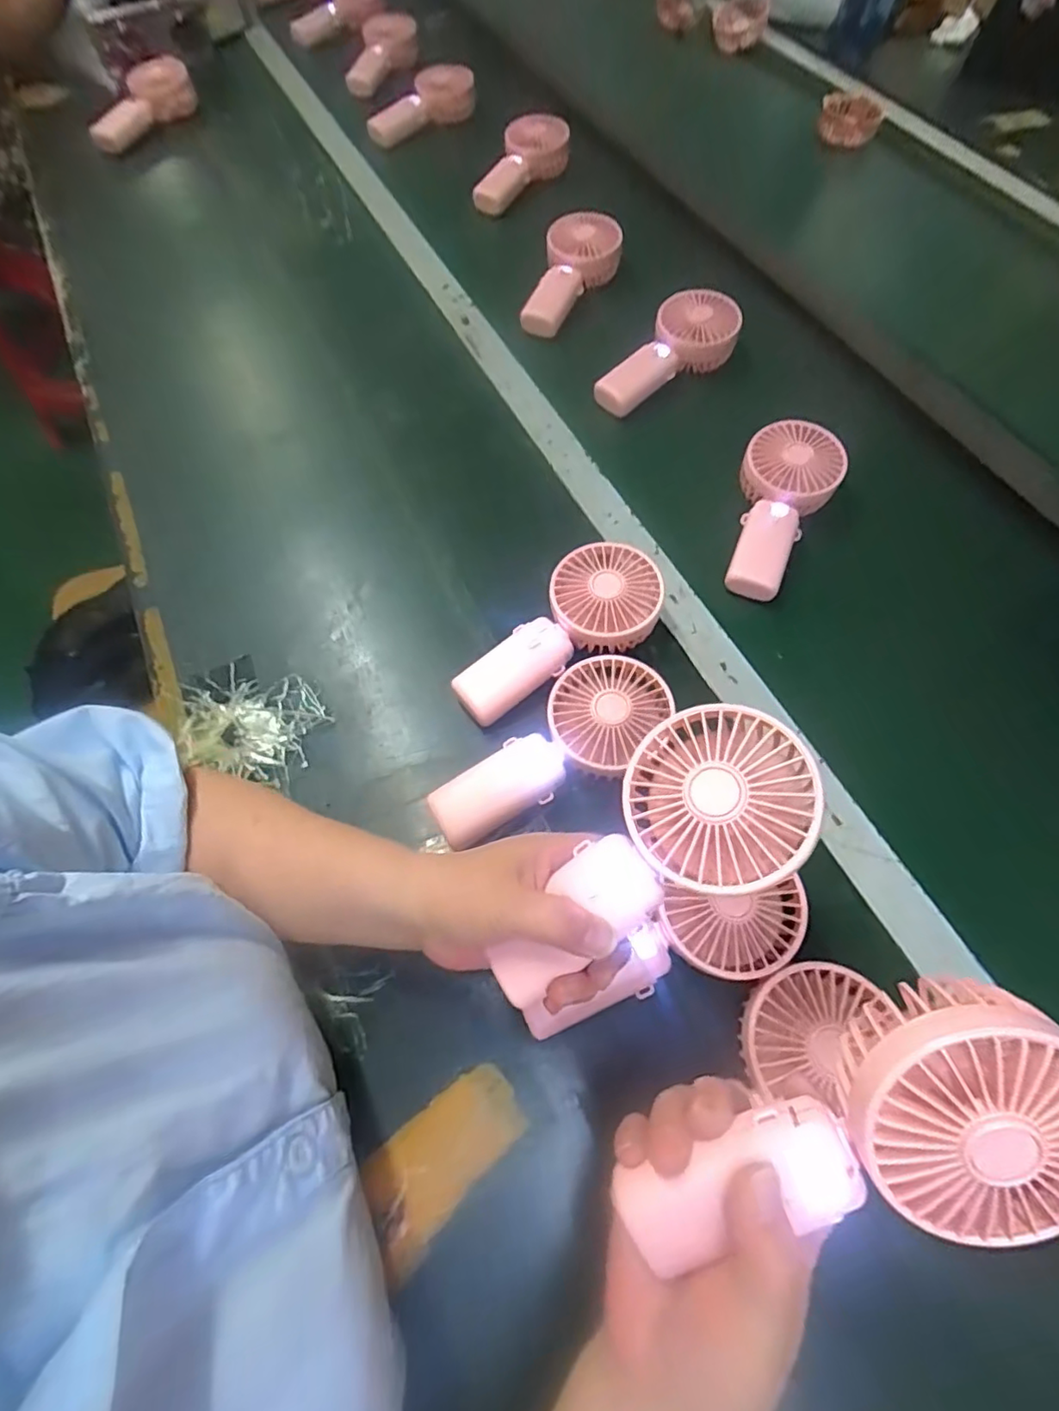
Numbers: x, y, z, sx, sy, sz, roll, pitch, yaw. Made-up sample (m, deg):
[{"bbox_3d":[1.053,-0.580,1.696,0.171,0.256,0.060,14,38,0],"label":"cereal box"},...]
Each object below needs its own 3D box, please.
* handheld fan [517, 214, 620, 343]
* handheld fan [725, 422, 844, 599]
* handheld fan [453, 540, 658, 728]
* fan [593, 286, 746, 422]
[{"bbox_3d":[0.042,-0.505,0.691,0.079,0.049,0.177,31,85,14],"label":"handheld fan"},{"bbox_3d":[0.229,-0.183,0.533,0.087,0.046,0.164,19,65,7],"label":"handheld fan"},{"bbox_3d":[0.027,-0.051,0.459,0.179,0.049,0.078,-41,73,-19],"label":"handheld fan"},{"bbox_3d":[0.142,-0.377,0.631,0.178,0.055,0.079,-38,69,-2],"label":"fan"}]

